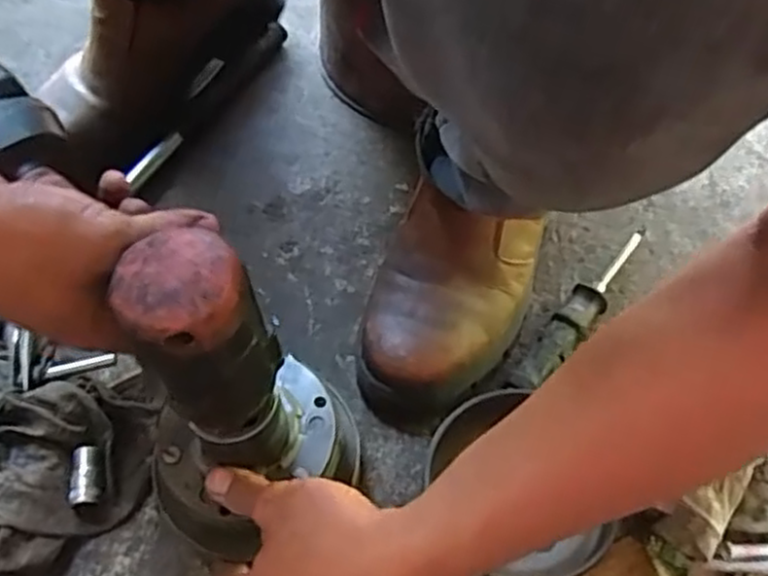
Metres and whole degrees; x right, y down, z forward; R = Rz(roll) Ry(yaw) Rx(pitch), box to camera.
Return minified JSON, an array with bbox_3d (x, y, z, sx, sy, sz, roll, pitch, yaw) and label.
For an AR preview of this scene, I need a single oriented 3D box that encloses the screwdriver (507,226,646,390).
[{"bbox_3d":[0.152,0.016,0.565,0.027,0.026,0.177,32,65,18],"label":"screwdriver"}]

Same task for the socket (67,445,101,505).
[{"bbox_3d":[-0.204,0.128,0.505,0.022,0.016,0.040,-8,60,-4],"label":"socket"}]

